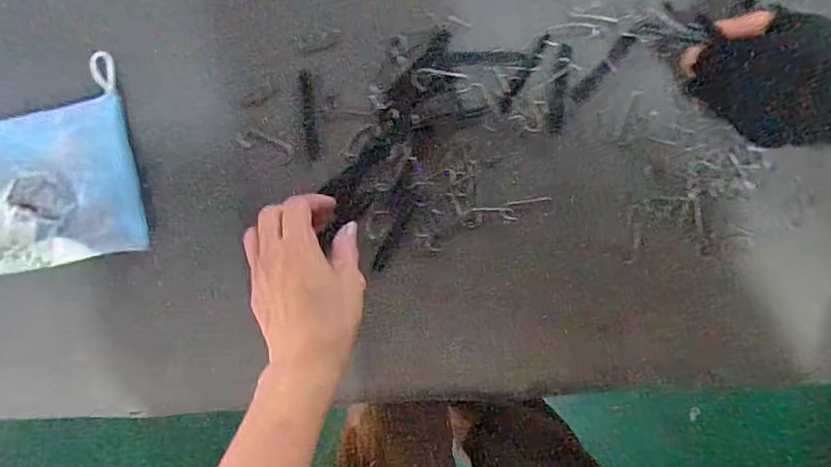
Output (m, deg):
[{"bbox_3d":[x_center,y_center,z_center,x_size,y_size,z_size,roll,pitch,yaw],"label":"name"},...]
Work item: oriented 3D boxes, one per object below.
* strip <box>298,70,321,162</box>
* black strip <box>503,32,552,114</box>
[{"bbox_3d":[-0.083,-0.093,0.421,0.011,0.006,0.069,-6,93,2],"label":"strip"},{"bbox_3d":[0.085,-0.123,0.412,0.010,0.004,0.066,29,93,0],"label":"black strip"}]

